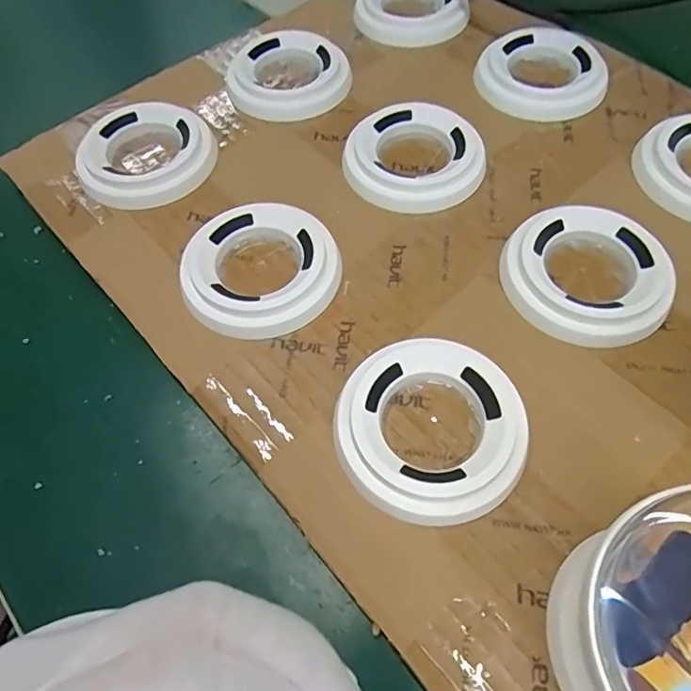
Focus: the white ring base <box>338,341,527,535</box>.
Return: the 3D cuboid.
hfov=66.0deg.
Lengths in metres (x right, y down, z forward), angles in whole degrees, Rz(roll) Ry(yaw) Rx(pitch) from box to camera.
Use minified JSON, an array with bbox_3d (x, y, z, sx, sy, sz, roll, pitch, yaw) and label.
[{"bbox_3d":[0.032,0.031,0.201,0.068,0.013,0.069,0,61,1],"label":"white ring base"}]

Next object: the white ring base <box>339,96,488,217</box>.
[{"bbox_3d":[0.035,-0.097,0.274,0.068,0.013,0.065,0,61,1],"label":"white ring base"}]

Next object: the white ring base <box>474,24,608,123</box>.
[{"bbox_3d":[0.112,-0.158,0.305,0.069,0.014,0.065,12,62,7],"label":"white ring base"}]

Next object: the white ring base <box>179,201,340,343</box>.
[{"bbox_3d":[-0.038,-0.035,0.240,0.069,0.012,0.066,0,61,1],"label":"white ring base"}]

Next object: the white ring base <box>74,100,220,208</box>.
[{"bbox_3d":[-0.104,-0.101,0.278,0.069,0.012,0.064,-19,62,-9],"label":"white ring base"}]

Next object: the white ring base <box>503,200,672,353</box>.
[{"bbox_3d":[0.105,-0.032,0.234,0.067,0.014,0.068,0,61,1],"label":"white ring base"}]

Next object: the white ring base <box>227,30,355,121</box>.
[{"bbox_3d":[-0.033,-0.158,0.312,0.067,0.012,0.067,0,61,1],"label":"white ring base"}]

